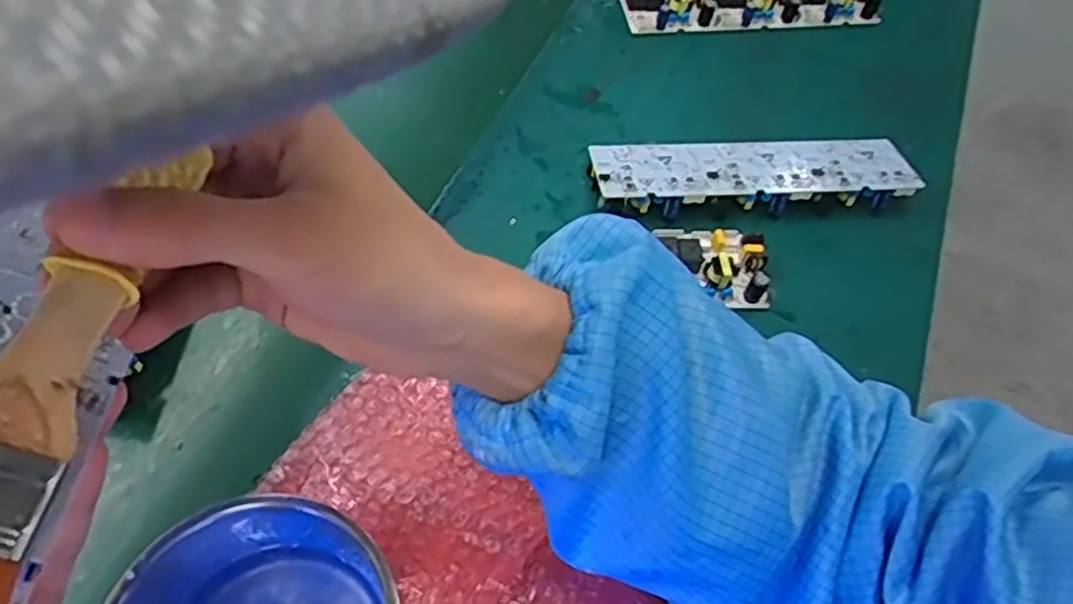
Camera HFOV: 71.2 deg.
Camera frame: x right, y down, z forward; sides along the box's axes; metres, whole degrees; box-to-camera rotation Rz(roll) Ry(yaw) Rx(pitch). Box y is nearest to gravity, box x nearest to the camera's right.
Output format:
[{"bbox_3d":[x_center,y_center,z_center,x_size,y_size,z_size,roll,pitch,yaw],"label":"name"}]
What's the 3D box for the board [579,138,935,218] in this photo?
[{"bbox_3d":[0.155,-0.093,0.539,0.230,0.023,0.056,-4,57,-7],"label":"board"}]

